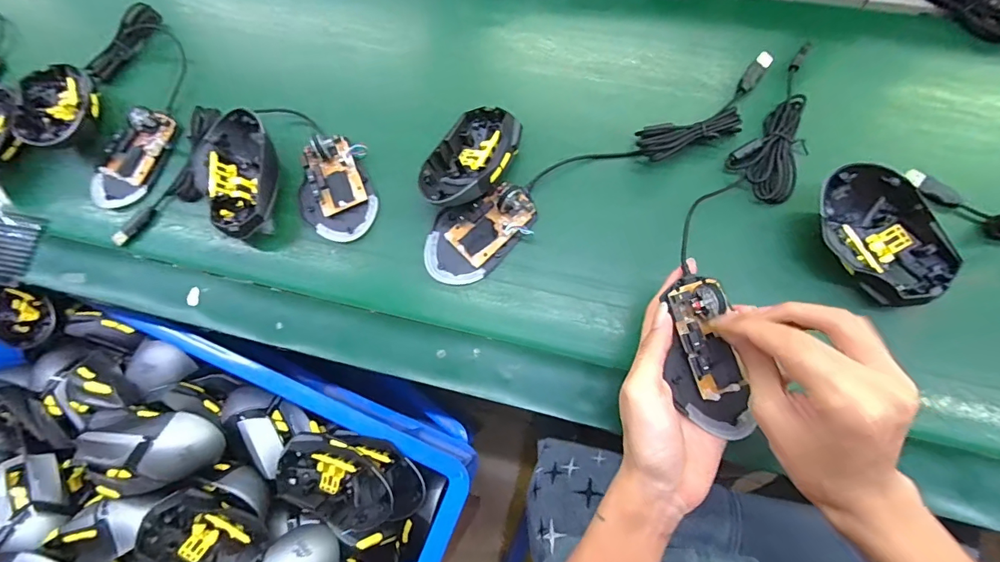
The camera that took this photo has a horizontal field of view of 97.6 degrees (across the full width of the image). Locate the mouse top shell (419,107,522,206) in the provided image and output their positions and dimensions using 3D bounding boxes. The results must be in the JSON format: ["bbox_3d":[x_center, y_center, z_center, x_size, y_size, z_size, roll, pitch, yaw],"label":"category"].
[{"bbox_3d":[-0.029,-0.108,0.401,0.067,0.048,0.108,24,70,13],"label":"mouse top shell"}]

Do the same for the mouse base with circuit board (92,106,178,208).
[{"bbox_3d":[-0.378,-0.126,0.450,0.051,0.024,0.109,31,90,15],"label":"mouse base with circuit board"}]

